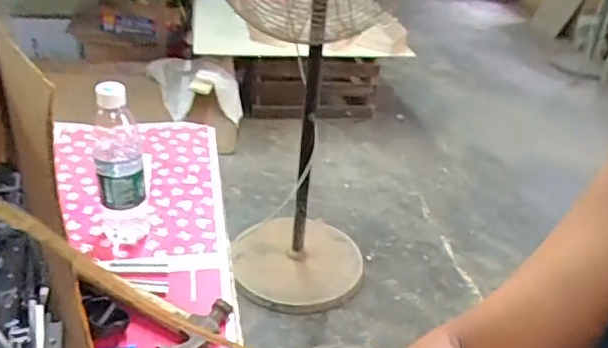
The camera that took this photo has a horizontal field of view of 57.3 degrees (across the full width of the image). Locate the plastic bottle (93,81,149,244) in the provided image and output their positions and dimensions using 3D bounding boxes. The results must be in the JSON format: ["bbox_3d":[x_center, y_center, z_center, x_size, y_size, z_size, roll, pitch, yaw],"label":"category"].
[{"bbox_3d":[-0.244,-0.013,0.742,0.065,0.225,0.062,-7,34,-19],"label":"plastic bottle"}]

